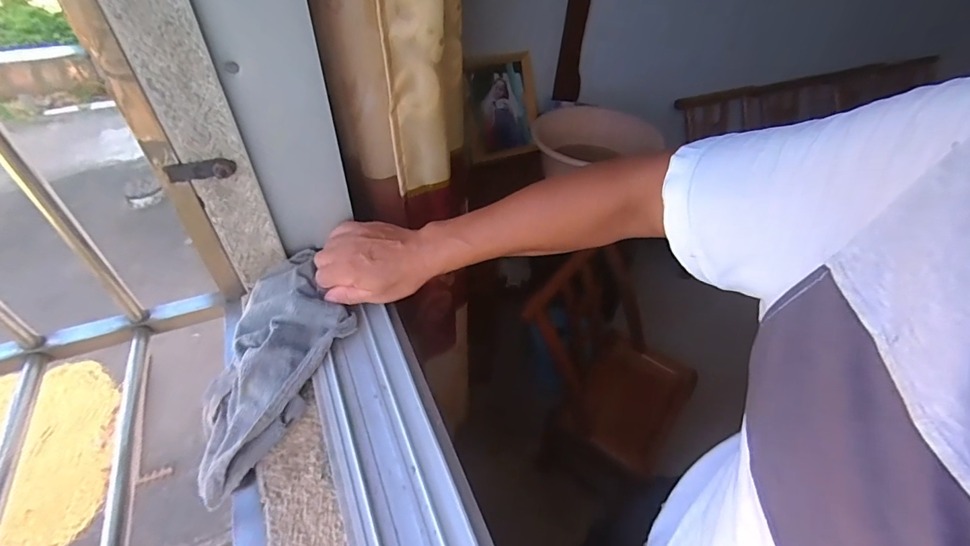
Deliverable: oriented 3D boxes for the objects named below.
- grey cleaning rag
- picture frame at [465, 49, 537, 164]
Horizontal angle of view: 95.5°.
[{"bbox_3d":[-0.218,0.086,0.458,0.125,0.039,0.258,7,63,10],"label":"grey cleaning rag"},{"bbox_3d":[0.060,-0.503,1.330,0.256,0.292,0.045,-13,20,-17],"label":"picture frame"}]

